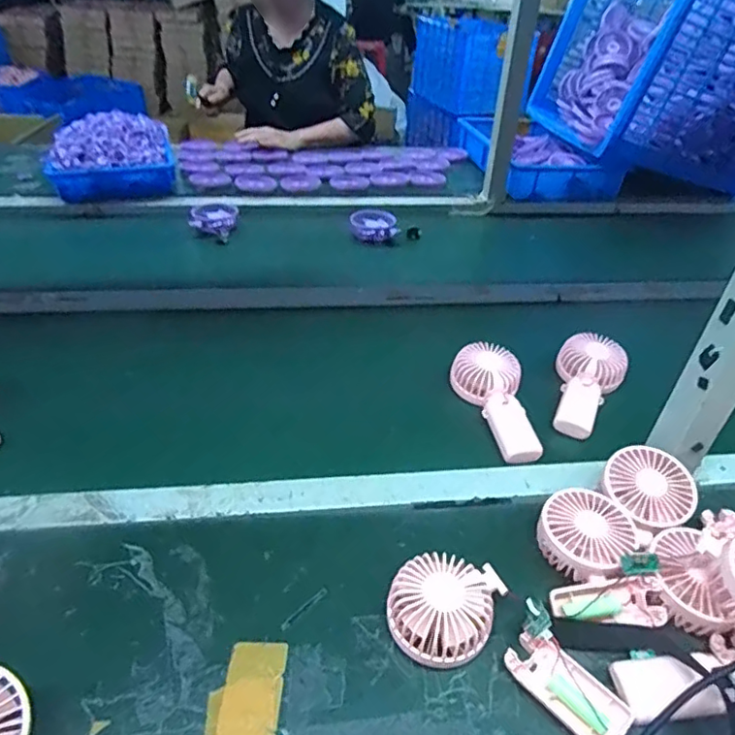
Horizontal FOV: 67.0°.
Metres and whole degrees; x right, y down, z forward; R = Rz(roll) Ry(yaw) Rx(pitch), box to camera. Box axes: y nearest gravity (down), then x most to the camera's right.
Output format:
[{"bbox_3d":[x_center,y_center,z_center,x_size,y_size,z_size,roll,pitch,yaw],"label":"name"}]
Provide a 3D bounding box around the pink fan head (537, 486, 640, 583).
[{"bbox_3d":[0.211,0.161,0.534,0.084,0.034,0.081,-27,47,-34],"label":"pink fan head"}]

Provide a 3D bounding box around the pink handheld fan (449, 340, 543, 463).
[{"bbox_3d":[0.155,0.036,0.683,0.084,0.043,0.173,1,37,-3],"label":"pink handheld fan"}]

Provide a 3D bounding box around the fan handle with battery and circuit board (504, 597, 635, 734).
[{"bbox_3d":[0.155,0.239,0.430,0.044,0.037,0.099,-26,46,-33],"label":"fan handle with battery and circuit board"}]

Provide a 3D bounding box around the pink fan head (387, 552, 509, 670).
[{"bbox_3d":[0.063,0.200,0.472,0.087,0.047,0.096,21,40,21],"label":"pink fan head"}]

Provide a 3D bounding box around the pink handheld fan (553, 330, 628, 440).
[{"bbox_3d":[0.282,0.018,0.717,0.085,0.046,0.172,20,40,20],"label":"pink handheld fan"}]

